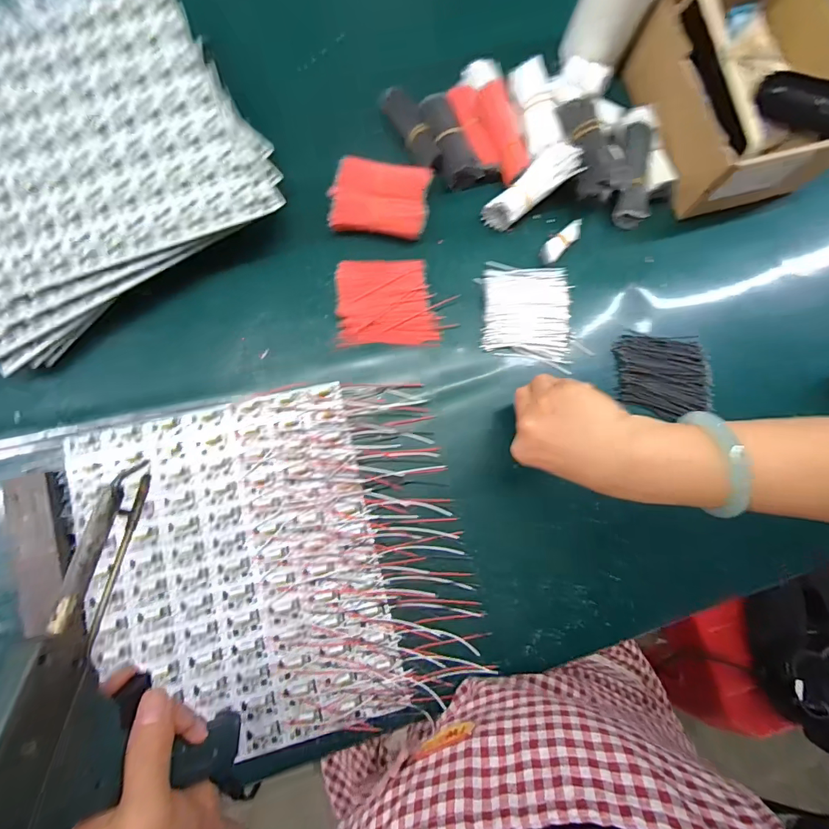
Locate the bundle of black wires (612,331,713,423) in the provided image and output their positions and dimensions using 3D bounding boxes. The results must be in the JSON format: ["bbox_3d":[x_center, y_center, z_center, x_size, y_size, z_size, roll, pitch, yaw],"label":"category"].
[{"bbox_3d":[0.250,-0.041,0.435,0.092,0.015,0.084,5,82,-2],"label":"bundle of black wires"}]

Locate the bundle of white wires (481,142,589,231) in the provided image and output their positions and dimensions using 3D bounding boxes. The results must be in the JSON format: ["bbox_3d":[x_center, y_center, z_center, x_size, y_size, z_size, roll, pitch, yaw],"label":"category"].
[{"bbox_3d":[0.117,-0.228,0.432,0.103,0.025,0.035,-35,85,17],"label":"bundle of white wires"}]

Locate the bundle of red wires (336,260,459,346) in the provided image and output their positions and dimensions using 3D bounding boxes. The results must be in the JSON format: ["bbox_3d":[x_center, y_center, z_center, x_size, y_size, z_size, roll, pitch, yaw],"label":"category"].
[{"bbox_3d":[-0.021,-0.112,0.423,0.109,0.008,0.088,-1,82,-3],"label":"bundle of red wires"}]

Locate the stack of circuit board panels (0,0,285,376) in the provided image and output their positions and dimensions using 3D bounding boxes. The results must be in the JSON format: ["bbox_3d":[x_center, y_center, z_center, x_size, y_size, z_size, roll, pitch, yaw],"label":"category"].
[{"bbox_3d":[-0.314,-0.225,0.370,0.325,0.047,0.286,-33,86,-9],"label":"stack of circuit board panels"}]

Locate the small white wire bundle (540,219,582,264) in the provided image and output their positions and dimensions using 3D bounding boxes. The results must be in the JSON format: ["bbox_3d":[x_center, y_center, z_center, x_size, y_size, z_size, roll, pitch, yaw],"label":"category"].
[{"bbox_3d":[0.153,-0.179,0.449,0.020,0.010,0.056,43,82,3],"label":"small white wire bundle"}]

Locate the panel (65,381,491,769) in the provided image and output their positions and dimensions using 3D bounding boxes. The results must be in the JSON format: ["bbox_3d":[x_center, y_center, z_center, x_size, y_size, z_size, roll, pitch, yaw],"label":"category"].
[{"bbox_3d":[-0.116,0.128,0.380,0.314,0.013,0.293,-14,83,-5],"label":"panel"}]

